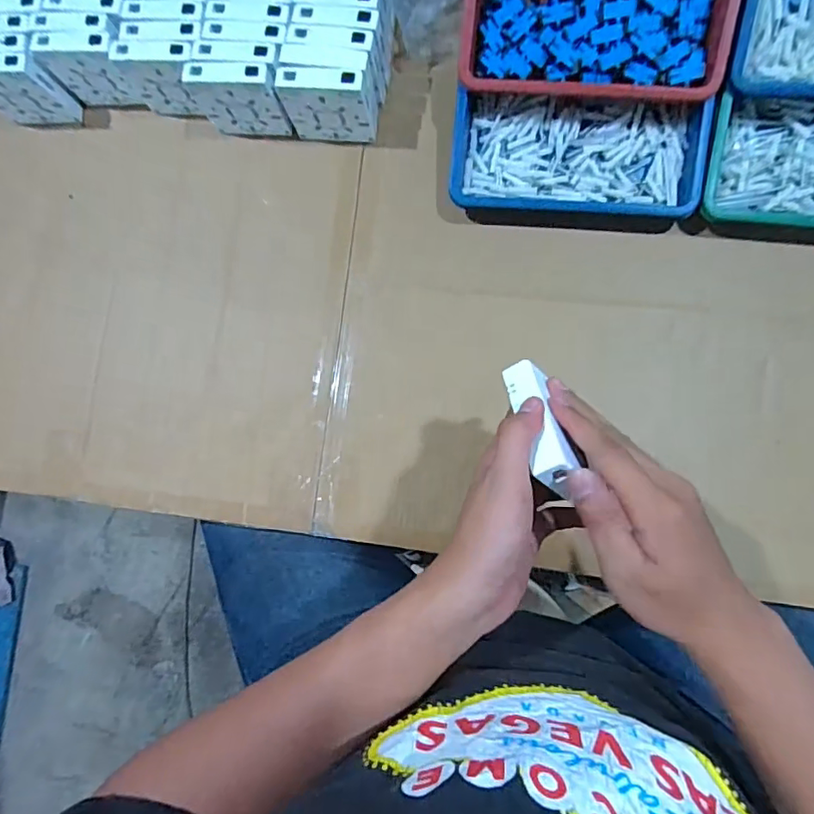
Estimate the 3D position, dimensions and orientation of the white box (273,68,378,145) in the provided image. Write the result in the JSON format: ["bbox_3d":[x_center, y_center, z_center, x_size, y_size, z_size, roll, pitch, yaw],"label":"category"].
[{"bbox_3d":[-0.080,-0.303,0.543,0.085,0.080,0.025,7,85,7],"label":"white box"}]

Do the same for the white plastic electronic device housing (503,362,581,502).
[{"bbox_3d":[0.087,0.010,0.348,0.027,0.020,0.094,-15,62,5],"label":"white plastic electronic device housing"}]

